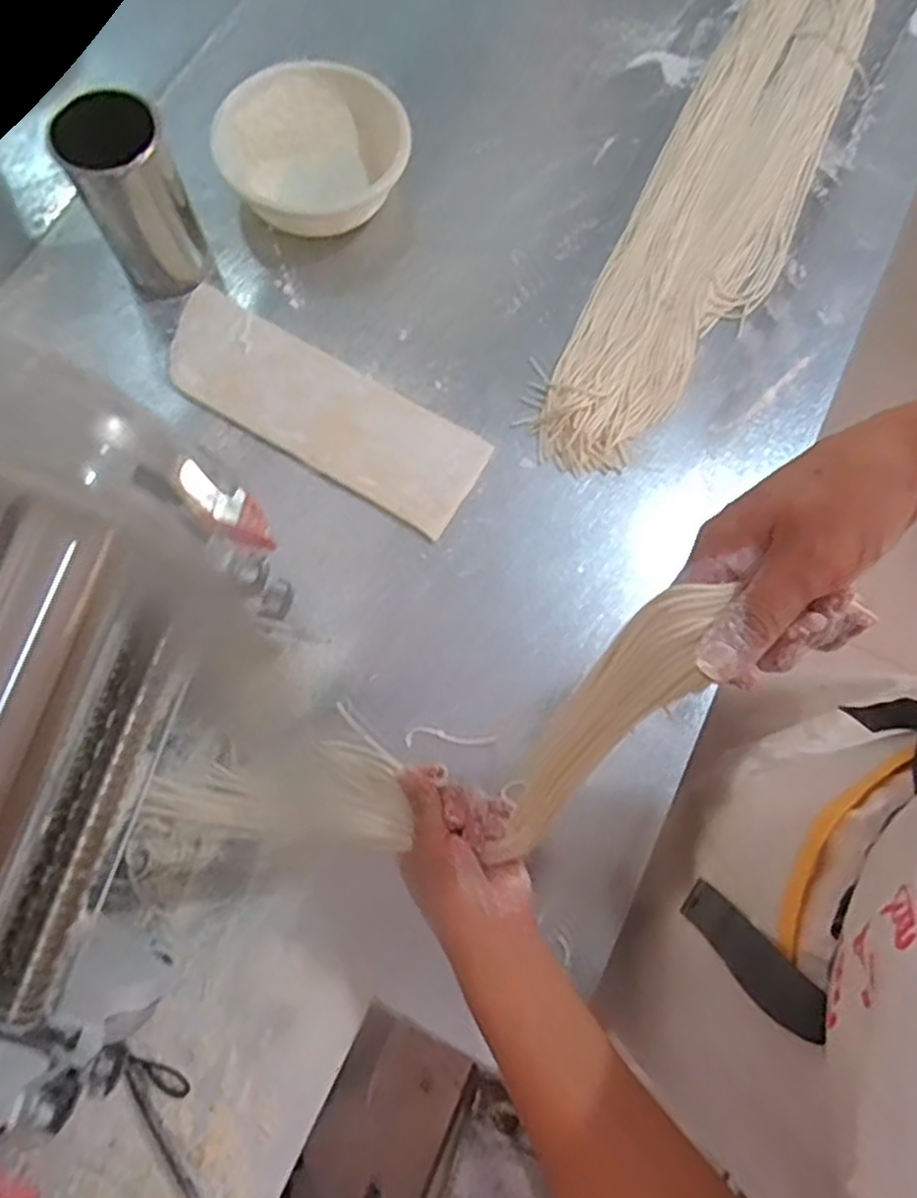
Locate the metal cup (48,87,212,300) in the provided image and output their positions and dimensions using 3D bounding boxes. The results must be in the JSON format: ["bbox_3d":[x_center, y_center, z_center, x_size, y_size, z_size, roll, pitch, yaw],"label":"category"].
[{"bbox_3d":[-0.296,-0.366,0.686,0.090,0.156,0.082,1,73,-2],"label":"metal cup"}]

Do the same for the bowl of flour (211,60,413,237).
[{"bbox_3d":[-0.152,-0.461,0.771,0.189,0.059,0.169,-30,76,-11],"label":"bowl of flour"}]

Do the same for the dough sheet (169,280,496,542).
[{"bbox_3d":[-0.136,-0.186,0.711,0.335,0.007,0.109,31,74,6],"label":"dough sheet"}]

